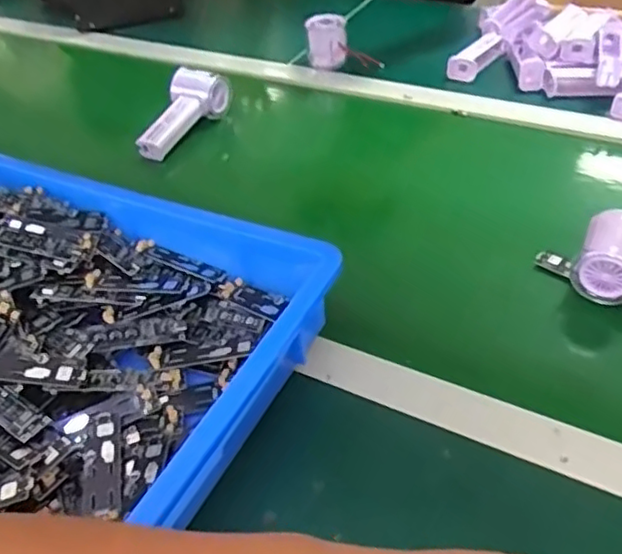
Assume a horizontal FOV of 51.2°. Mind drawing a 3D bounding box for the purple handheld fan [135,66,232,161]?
[{"bbox_3d":[-0.162,-0.198,0.803,0.060,0.053,0.152,19,56,19],"label":"purple handheld fan"}]

